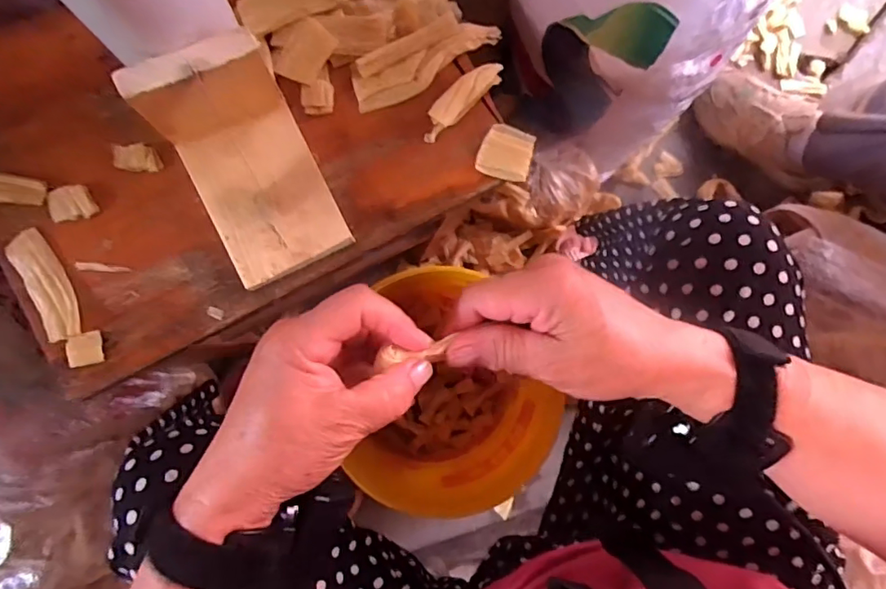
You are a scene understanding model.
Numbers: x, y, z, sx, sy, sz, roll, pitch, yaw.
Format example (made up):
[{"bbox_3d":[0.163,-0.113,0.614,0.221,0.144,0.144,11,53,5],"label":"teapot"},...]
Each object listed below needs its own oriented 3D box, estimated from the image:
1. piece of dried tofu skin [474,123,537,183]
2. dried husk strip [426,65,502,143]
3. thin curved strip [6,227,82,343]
[{"bbox_3d":[0.044,-0.100,0.384,0.037,0.007,0.037,14,85,-3],"label":"piece of dried tofu skin"},{"bbox_3d":[0.012,-0.137,0.381,0.071,0.004,0.021,-41,105,2],"label":"dried husk strip"},{"bbox_3d":[-0.256,-0.006,0.348,0.023,0.005,0.074,-25,88,-5],"label":"thin curved strip"}]

